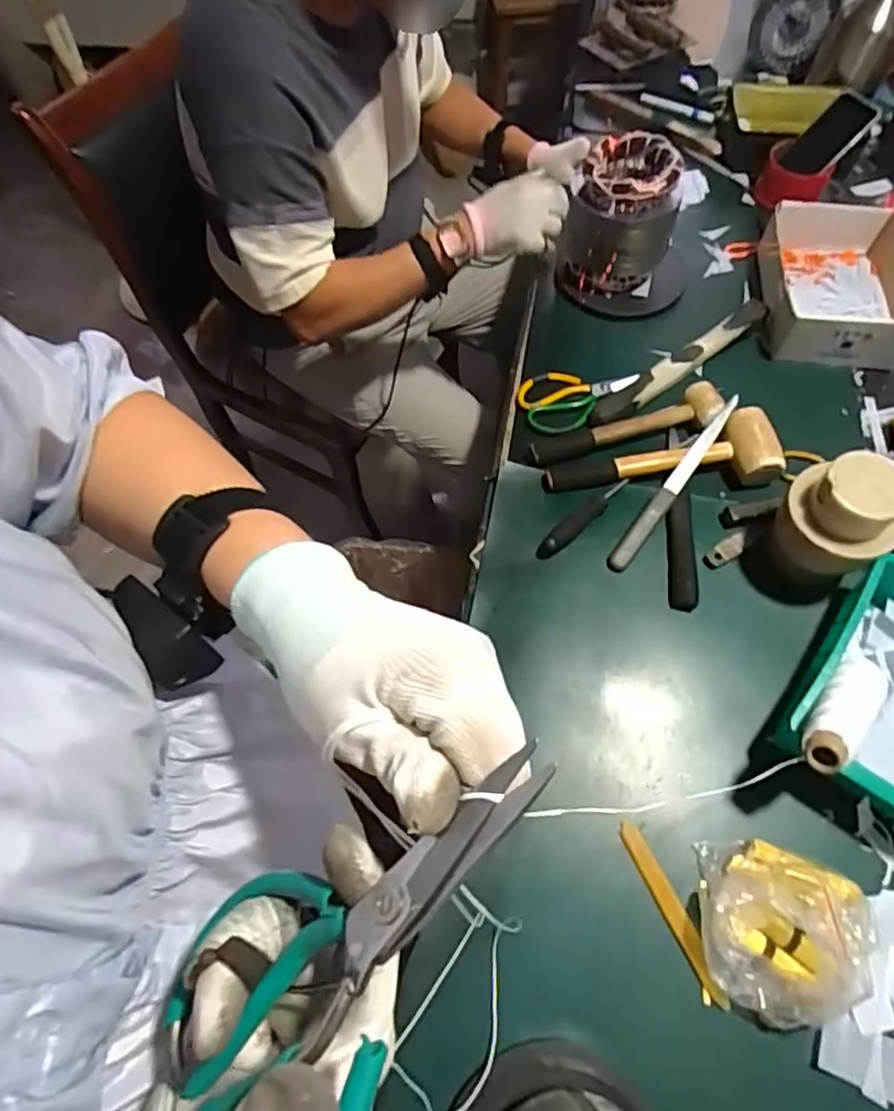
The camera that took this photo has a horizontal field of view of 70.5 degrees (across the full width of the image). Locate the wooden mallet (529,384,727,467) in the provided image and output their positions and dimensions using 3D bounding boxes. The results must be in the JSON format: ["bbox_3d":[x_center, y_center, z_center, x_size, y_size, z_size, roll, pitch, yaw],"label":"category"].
[{"bbox_3d":[0.235,-0.170,0.837,0.254,0.041,0.069,-17,64,-6],"label":"wooden mallet"}]

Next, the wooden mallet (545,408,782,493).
[{"bbox_3d":[0.268,-0.127,0.805,0.288,0.052,0.087,-5,64,0],"label":"wooden mallet"}]

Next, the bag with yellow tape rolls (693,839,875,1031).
[{"bbox_3d":[0.304,0.338,0.562,0.147,0.070,0.142,13,65,9],"label":"bag with yellow tape rolls"}]

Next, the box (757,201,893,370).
[{"bbox_3d":[0.556,-0.385,0.899,0.193,0.077,0.225,10,65,8],"label":"box"}]

